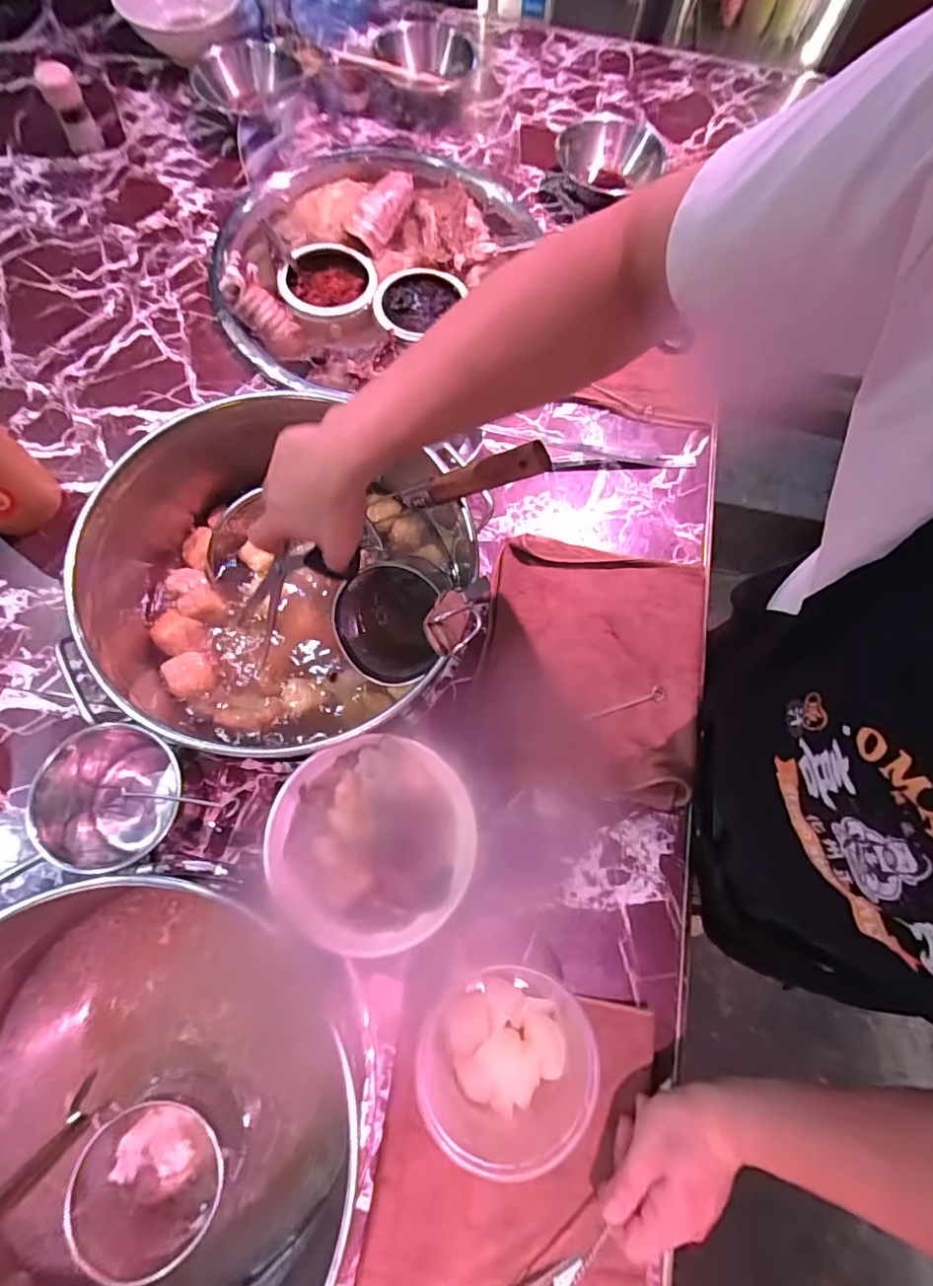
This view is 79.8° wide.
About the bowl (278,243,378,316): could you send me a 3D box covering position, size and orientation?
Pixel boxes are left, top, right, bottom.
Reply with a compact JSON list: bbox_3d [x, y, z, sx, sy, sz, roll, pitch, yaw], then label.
[{"bbox_3d":[-0.182,-0.477,0.744,0.121,0.034,0.124,0,73,-1],"label":"bowl"}]

